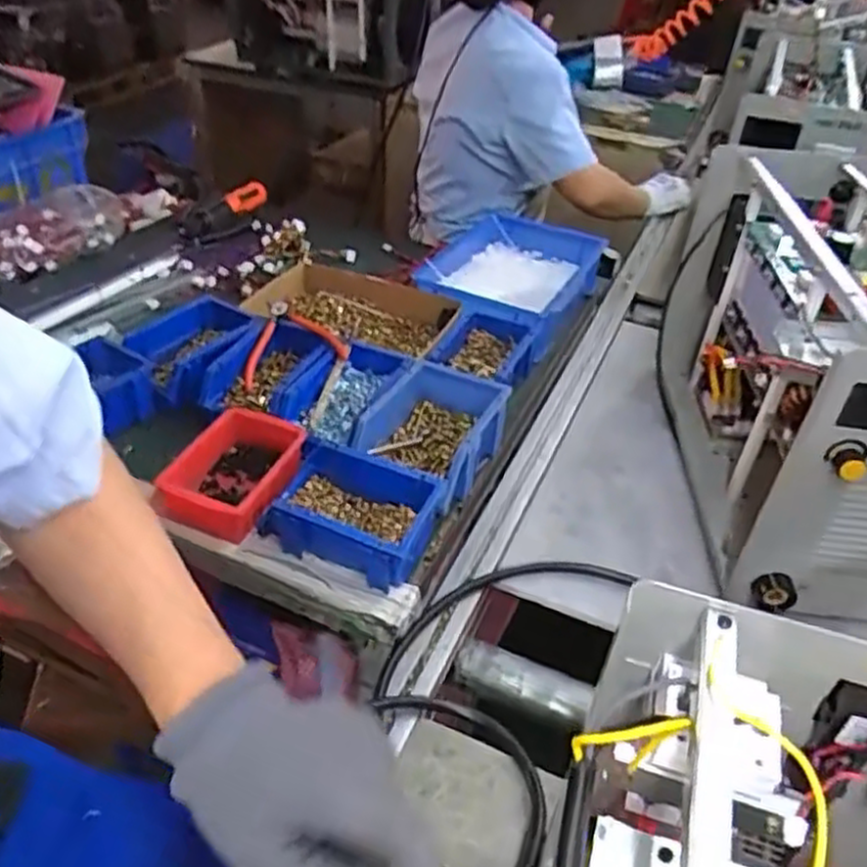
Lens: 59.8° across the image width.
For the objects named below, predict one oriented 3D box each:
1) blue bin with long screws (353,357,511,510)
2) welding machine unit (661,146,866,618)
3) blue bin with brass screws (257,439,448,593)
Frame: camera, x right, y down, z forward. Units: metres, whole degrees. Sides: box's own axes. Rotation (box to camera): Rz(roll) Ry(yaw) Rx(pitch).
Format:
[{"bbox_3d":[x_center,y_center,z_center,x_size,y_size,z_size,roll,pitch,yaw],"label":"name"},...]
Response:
[{"bbox_3d":[-0.004,0.004,0.844,0.134,0.069,0.187,16,41,15],"label":"blue bin with long screws"},{"bbox_3d":[0.403,-0.072,0.828,0.192,0.306,0.485,4,39,0],"label":"welding machine unit"},{"bbox_3d":[-0.082,0.078,0.749,0.163,0.069,0.106,17,41,16],"label":"blue bin with brass screws"}]

